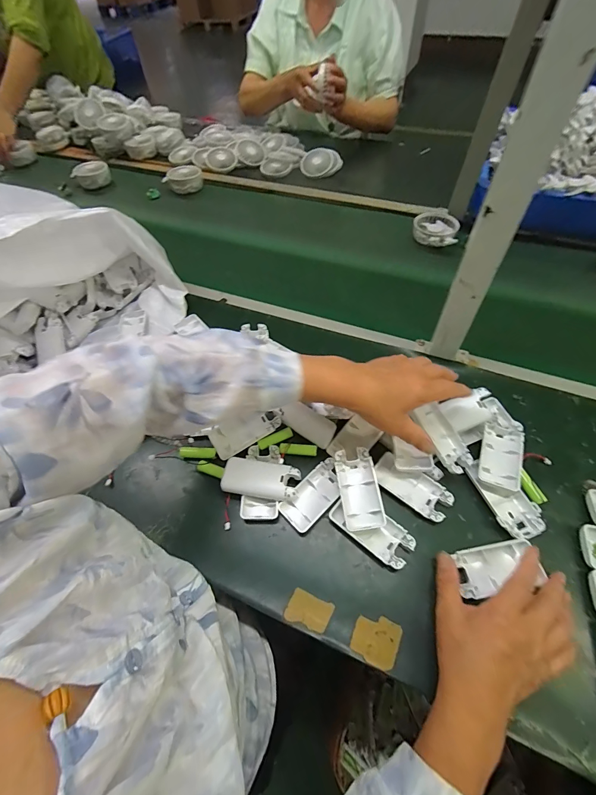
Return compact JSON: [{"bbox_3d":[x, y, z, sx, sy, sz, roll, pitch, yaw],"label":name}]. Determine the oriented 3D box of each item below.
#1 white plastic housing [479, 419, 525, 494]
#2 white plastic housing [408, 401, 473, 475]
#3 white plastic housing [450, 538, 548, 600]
[{"bbox_3d":[0.255,0.075,0.422,0.046,0.016,0.083,17,59,14],"label":"white plastic housing"},{"bbox_3d":[0.184,0.052,0.425,0.044,0.019,0.087,-20,69,-10],"label":"white plastic housing"},{"bbox_3d":[0.212,0.184,0.362,0.083,0.020,0.045,-9,55,-3],"label":"white plastic housing"}]

